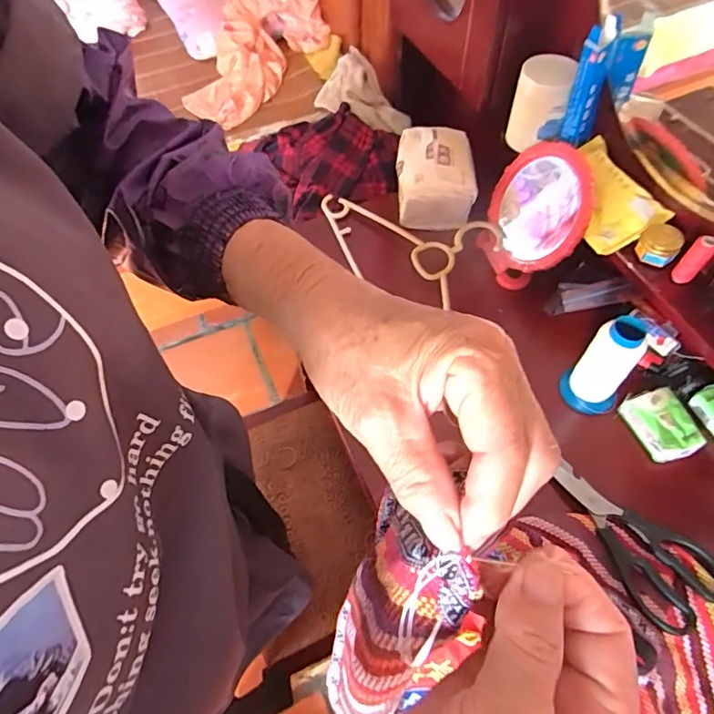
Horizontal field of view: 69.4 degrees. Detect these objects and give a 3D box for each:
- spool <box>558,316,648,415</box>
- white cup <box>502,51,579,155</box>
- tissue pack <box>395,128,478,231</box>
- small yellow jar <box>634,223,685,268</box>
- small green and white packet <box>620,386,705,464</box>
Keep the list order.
[{"bbox_3d":[0.258,0.010,0.536,0.054,0.119,0.046,37,67,23],"label":"spool"},{"bbox_3d":[0.223,-0.311,0.633,0.061,0.084,0.074,17,61,13],"label":"white cup"},{"bbox_3d":[0.108,-0.253,0.721,0.103,0.068,0.137,0,58,3],"label":"tissue pack"},{"bbox_3d":[0.320,-0.120,0.545,0.039,0.025,0.040,-1,58,2],"label":"small yellow jar"},{"bbox_3d":[0.324,0.070,0.542,0.057,0.020,0.073,-20,59,-9],"label":"small green and white packet"}]

